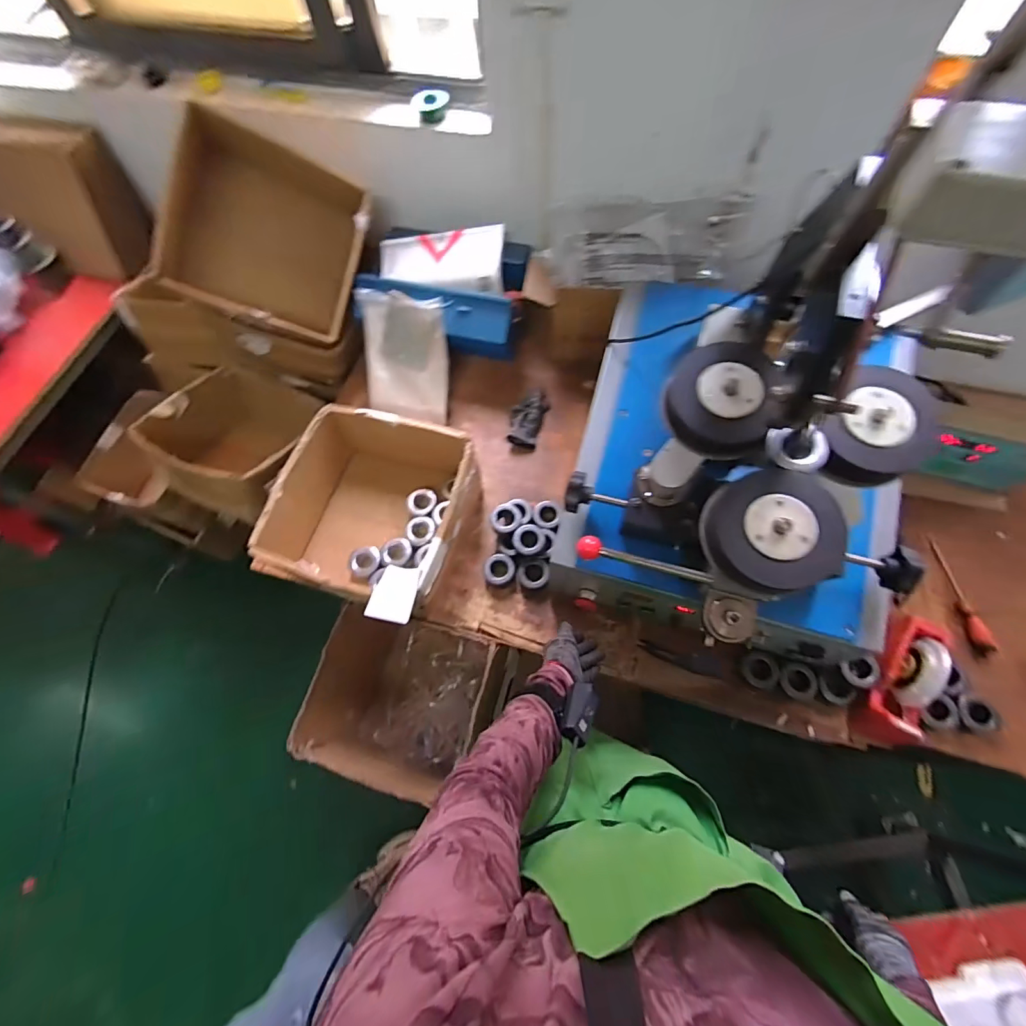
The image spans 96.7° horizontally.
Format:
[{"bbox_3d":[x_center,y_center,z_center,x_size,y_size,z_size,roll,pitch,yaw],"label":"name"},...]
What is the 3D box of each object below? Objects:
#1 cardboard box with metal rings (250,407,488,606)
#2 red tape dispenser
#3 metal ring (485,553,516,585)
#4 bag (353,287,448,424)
[{"bbox_3d":[-0.262,-0.002,0.900,0.330,0.177,0.346,14,68,6],"label":"cardboard box with metal rings"},{"bbox_3d":[0.643,0.280,0.750,0.081,0.103,0.220,27,89,11],"label":"red tape dispenser"},{"bbox_3d":[-0.026,0.113,0.913,0.061,0.024,0.059,0,67,0],"label":"metal ring"},{"bbox_3d":[-0.240,-0.339,1.008,0.193,0.265,0.028,7,31,10],"label":"bag"}]

